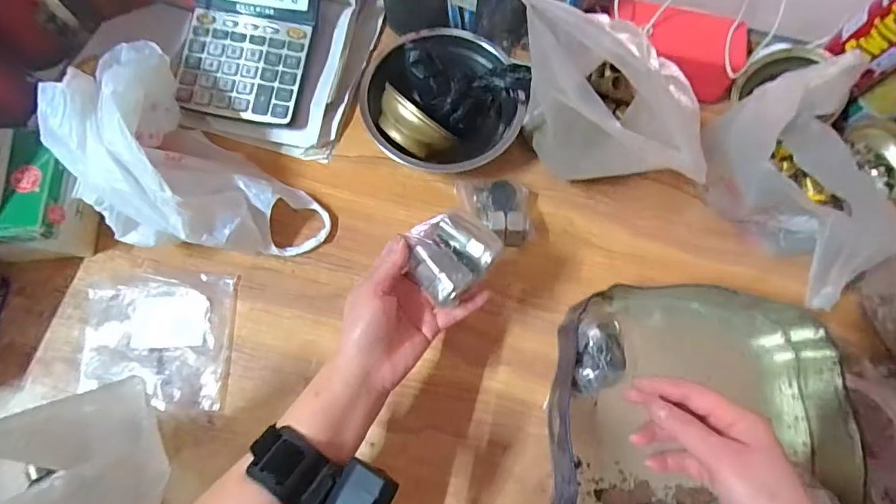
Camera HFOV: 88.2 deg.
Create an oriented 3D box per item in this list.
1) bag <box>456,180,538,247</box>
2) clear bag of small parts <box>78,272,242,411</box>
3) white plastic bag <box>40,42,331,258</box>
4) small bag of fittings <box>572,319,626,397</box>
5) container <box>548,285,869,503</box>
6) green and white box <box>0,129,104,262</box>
[{"bbox_3d":[0.053,-0.043,0.493,0.088,0.036,0.073,5,74,0],"label":"bag"},{"bbox_3d":[-0.289,0.088,0.460,0.142,0.012,0.128,0,74,-1],"label":"clear bag of small parts"},{"bbox_3d":[-0.261,-0.077,0.445,0.249,0.136,0.144,41,77,10],"label":"white plastic bag"},{"bbox_3d":[0.141,0.100,0.438,0.052,0.057,0.068,3,74,-1],"label":"small bag of fittings"},{"bbox_3d":[0.229,0.154,0.426,0.252,0.056,0.235,3,74,0],"label":"container"},{"bbox_3d":[-0.418,-0.049,0.464,0.105,0.074,0.116,-2,74,-2],"label":"green and white box"}]

